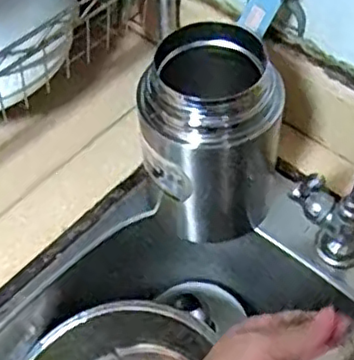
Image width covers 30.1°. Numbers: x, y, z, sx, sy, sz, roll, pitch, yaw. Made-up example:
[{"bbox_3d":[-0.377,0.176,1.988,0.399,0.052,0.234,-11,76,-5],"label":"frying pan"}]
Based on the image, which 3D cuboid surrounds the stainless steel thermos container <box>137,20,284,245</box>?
[{"bbox_3d":[0.024,-0.037,0.534,0.101,0.156,0.092,-2,54,2],"label":"stainless steel thermos container"}]

